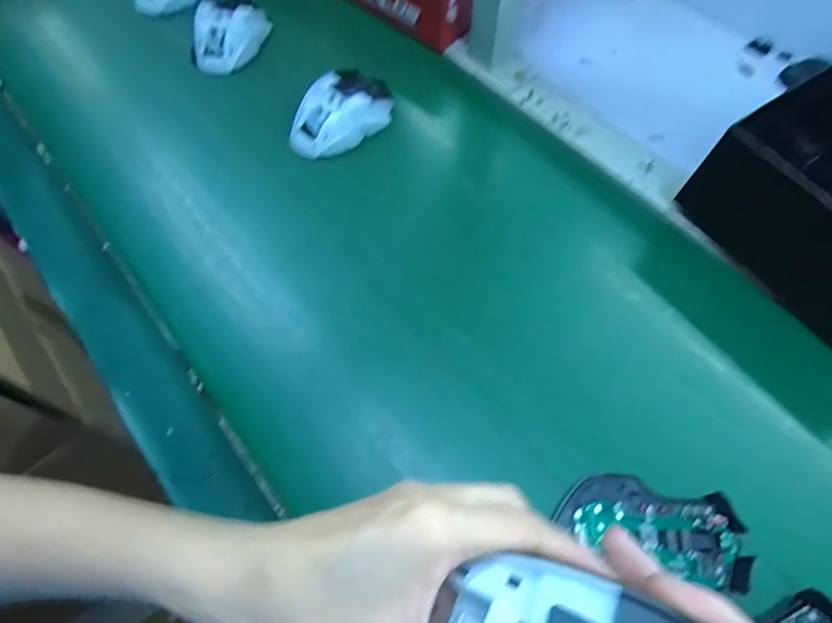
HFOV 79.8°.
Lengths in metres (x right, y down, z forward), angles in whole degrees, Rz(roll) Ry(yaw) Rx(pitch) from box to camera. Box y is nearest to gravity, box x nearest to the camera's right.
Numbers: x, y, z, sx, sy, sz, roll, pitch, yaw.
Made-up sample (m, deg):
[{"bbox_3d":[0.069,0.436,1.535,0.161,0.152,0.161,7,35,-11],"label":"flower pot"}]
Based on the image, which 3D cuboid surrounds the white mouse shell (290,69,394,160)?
[{"bbox_3d":[-0.068,-0.193,0.480,0.069,0.032,0.116,30,63,16],"label":"white mouse shell"}]

